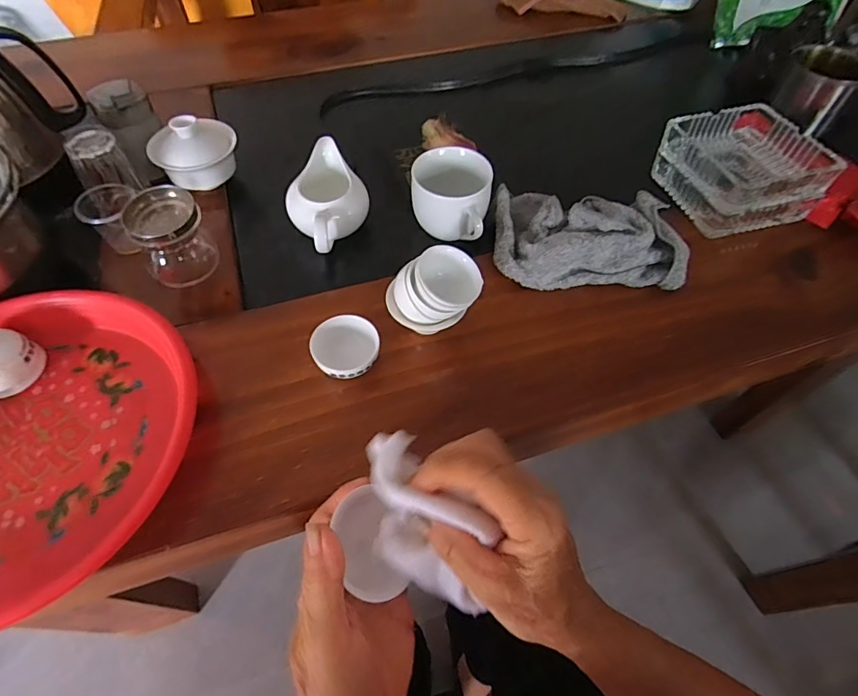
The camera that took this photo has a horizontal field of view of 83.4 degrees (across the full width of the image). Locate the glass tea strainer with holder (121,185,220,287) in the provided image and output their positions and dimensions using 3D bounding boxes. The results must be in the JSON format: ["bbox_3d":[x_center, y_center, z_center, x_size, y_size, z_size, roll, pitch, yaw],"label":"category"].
[{"bbox_3d":[-0.232,-0.099,0.437,0.061,0.067,0.058,-29,63,-18],"label":"glass tea strainer with holder"}]

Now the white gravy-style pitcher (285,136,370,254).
[{"bbox_3d":[-0.098,-0.136,0.477,0.076,0.078,0.113,-16,55,-11],"label":"white gravy-style pitcher"}]

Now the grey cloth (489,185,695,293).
[{"bbox_3d":[0.152,-0.110,0.464,0.173,0.050,0.113,2,58,-1],"label":"grey cloth"}]

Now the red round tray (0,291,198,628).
[{"bbox_3d":[-0.300,0.065,0.346,0.232,0.041,0.244,0,57,-1],"label":"red round tray"}]

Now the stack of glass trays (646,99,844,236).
[{"bbox_3d":[0.316,-0.185,0.496,0.118,0.065,0.127,-16,60,-12],"label":"stack of glass trays"}]

